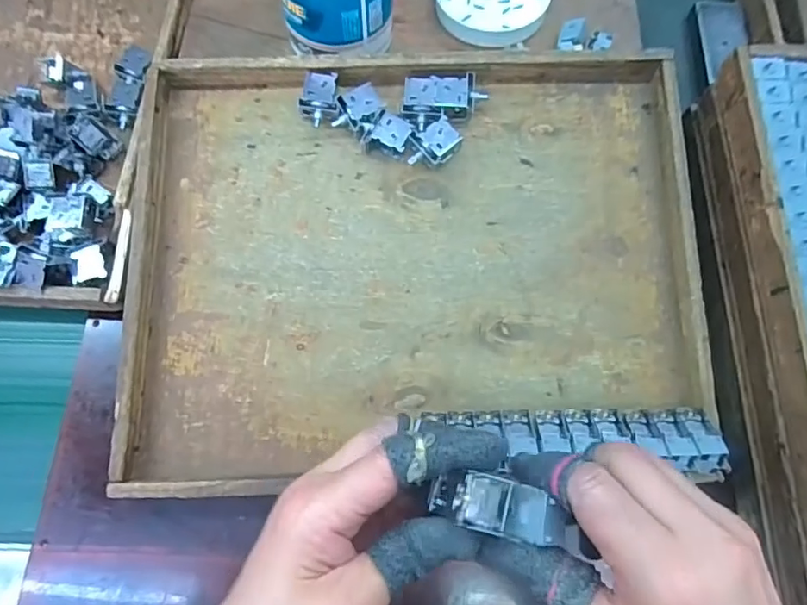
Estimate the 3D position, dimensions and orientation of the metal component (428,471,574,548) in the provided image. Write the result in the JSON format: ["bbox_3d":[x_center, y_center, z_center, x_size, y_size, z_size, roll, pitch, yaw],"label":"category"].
[{"bbox_3d":[0.042,0.089,0.233,0.060,0.012,0.023,15,77,-1],"label":"metal component"}]

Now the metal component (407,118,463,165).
[{"bbox_3d":[0.028,-0.145,0.503,0.050,0.024,0.033,-35,75,-11],"label":"metal component"}]

